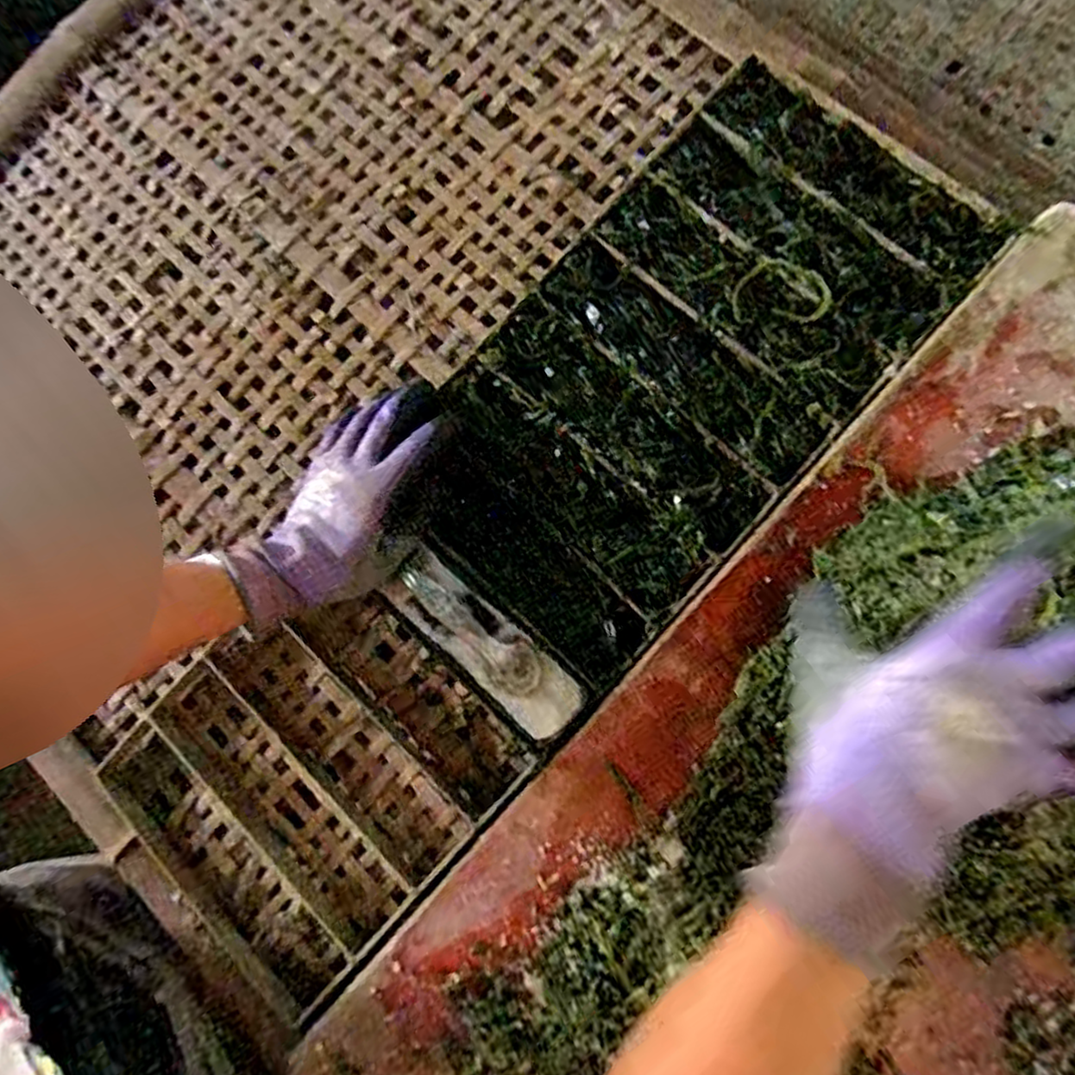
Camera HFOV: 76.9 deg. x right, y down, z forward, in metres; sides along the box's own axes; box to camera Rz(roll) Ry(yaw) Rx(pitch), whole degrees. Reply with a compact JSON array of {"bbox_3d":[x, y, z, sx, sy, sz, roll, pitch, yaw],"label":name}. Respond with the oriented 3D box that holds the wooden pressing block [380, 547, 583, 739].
[{"bbox_3d":[-0.036,0.070,0.451,0.149,0.024,0.044,41,77,11],"label":"wooden pressing block"}]

